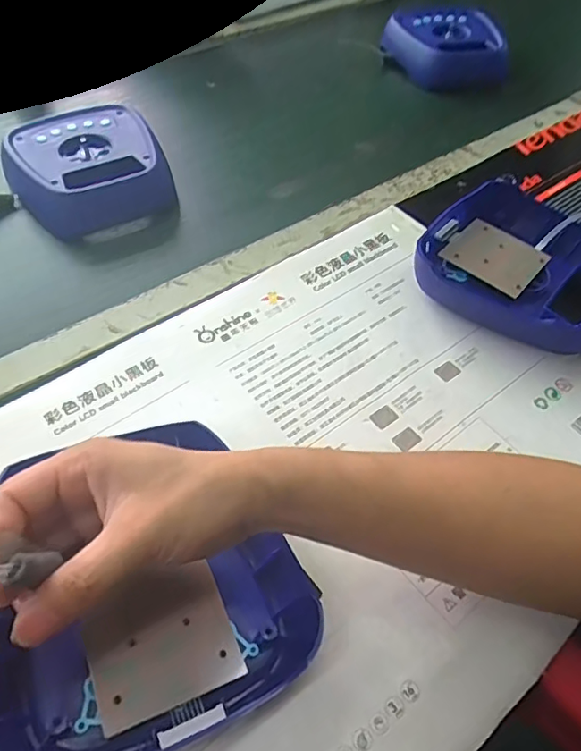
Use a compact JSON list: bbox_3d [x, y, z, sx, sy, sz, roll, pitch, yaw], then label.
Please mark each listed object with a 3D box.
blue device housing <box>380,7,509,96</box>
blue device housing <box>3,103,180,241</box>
[{"bbox_3d":[0.234,-0.487,0.820,0.156,0.051,0.168,-11,52,-9],"label":"blue device housing"},{"bbox_3d":[-0.209,-0.217,0.586,0.154,0.058,0.141,-24,58,-20],"label":"blue device housing"}]

